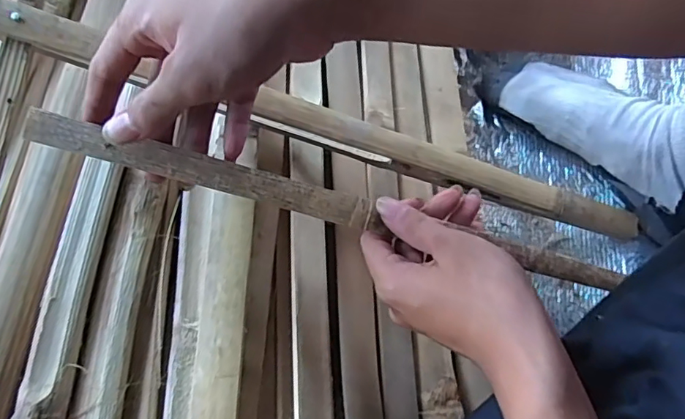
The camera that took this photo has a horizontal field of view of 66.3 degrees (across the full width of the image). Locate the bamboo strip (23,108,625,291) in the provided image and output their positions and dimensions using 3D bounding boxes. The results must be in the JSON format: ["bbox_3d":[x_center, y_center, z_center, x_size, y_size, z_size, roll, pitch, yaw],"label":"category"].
[{"bbox_3d":[0.018,0.003,0.335,0.397,0.007,0.019,15,67,-16],"label":"bamboo strip"}]

